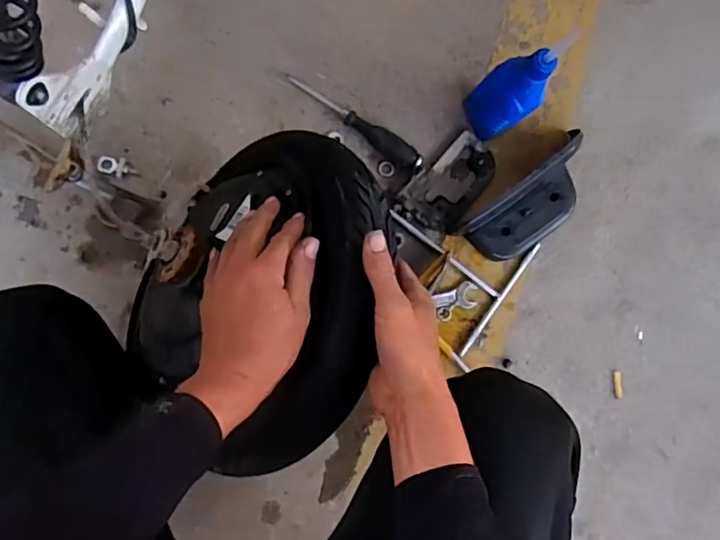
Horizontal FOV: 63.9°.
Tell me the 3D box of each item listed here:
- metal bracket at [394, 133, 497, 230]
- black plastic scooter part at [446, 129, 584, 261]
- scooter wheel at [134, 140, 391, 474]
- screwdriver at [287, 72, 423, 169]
[{"bbox_3d":[0.121,-0.111,0.771,0.141,0.019,0.078,-45,94,-8],"label":"metal bracket"},{"bbox_3d":[0.226,-0.083,0.759,0.195,0.072,0.093,-37,93,-8],"label":"black plastic scooter part"},{"bbox_3d":[-0.111,0.005,0.526,0.126,0.300,0.291,38,81,-48],"label":"scooter wheel"},{"bbox_3d":[-0.006,-0.197,0.757,0.203,0.026,0.031,33,83,-6],"label":"screwdriver"}]

